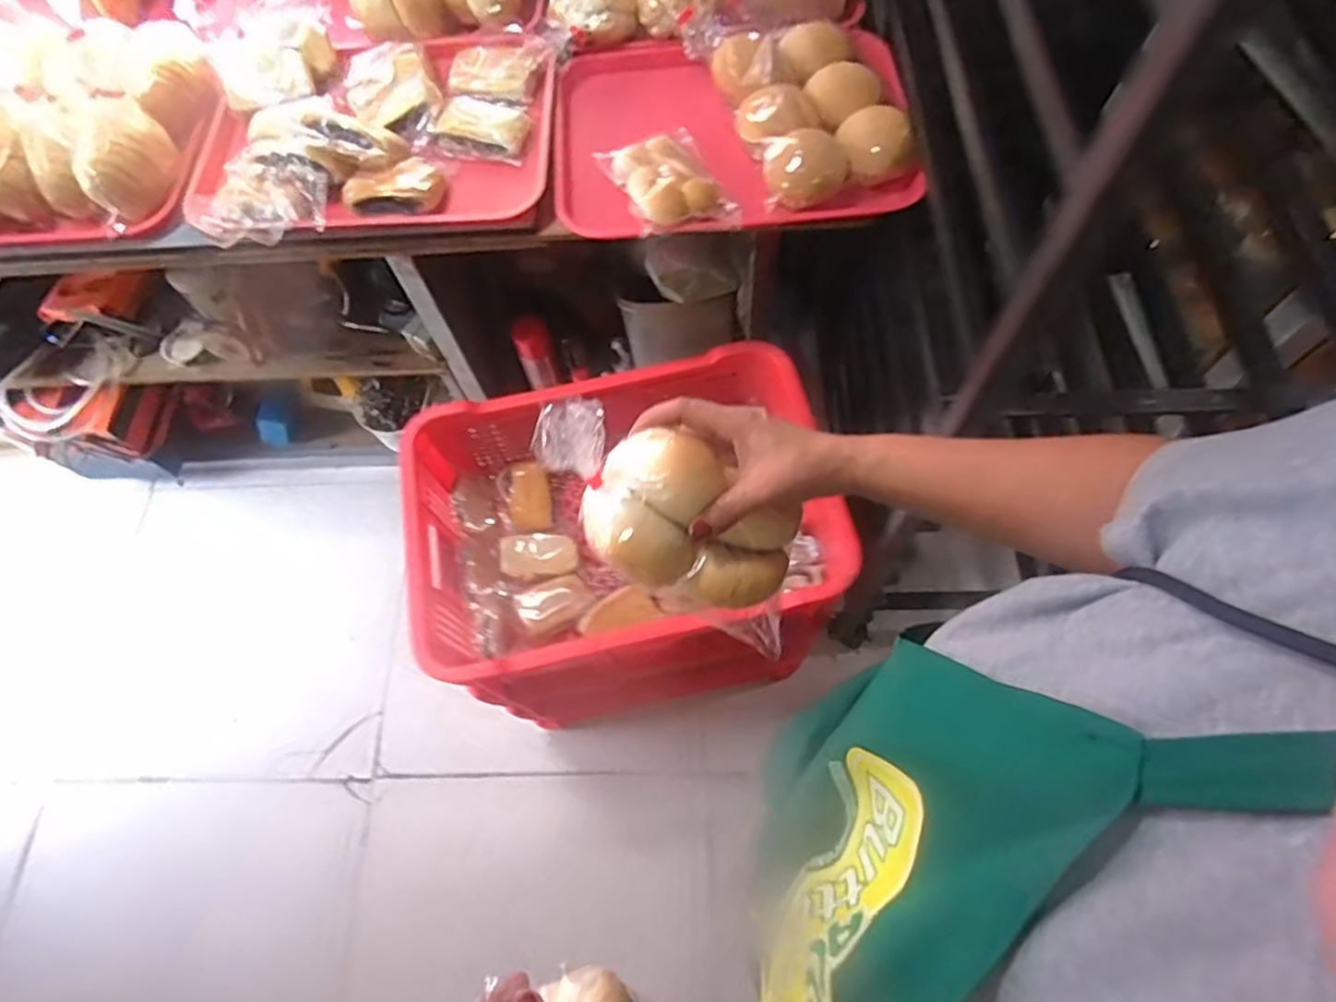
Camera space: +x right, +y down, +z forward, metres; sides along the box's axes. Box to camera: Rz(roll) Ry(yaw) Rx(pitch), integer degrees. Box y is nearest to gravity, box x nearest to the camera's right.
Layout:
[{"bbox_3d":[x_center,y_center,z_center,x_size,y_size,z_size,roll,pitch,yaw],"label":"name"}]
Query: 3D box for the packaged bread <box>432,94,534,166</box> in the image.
[{"bbox_3d":[-0.218,-0.441,0.809,0.110,0.027,0.081,10,66,9],"label":"packaged bread"}]

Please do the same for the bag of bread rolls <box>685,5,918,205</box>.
[{"bbox_3d":[0.149,-0.476,0.802,0.167,0.070,0.290,-19,65,-4],"label":"bag of bread rolls"}]

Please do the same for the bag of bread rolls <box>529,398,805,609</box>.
[{"bbox_3d":[-0.006,0.006,0.456,0.191,0.064,0.090,33,63,-13],"label":"bag of bread rolls"}]

